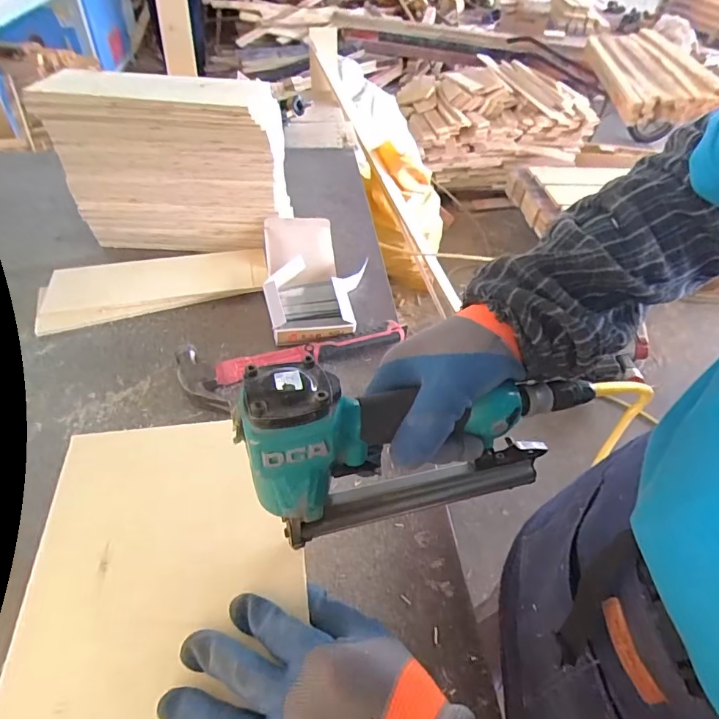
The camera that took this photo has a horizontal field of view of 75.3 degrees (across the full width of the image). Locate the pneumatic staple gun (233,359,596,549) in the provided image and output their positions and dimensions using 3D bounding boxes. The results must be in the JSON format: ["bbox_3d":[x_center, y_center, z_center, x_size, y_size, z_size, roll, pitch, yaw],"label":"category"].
[{"bbox_3d":[0.043,0.063,0.335,0.232,0.142,0.061,-4,46,-8],"label":"pneumatic staple gun"}]

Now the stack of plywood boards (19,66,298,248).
[{"bbox_3d":[-0.320,-0.339,0.829,0.380,0.264,0.132,5,46,0],"label":"stack of plywood boards"}]

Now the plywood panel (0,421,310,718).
[{"bbox_3d":[-0.141,0.193,0.336,0.198,0.013,0.341,-5,47,-9],"label":"plywood panel"}]

